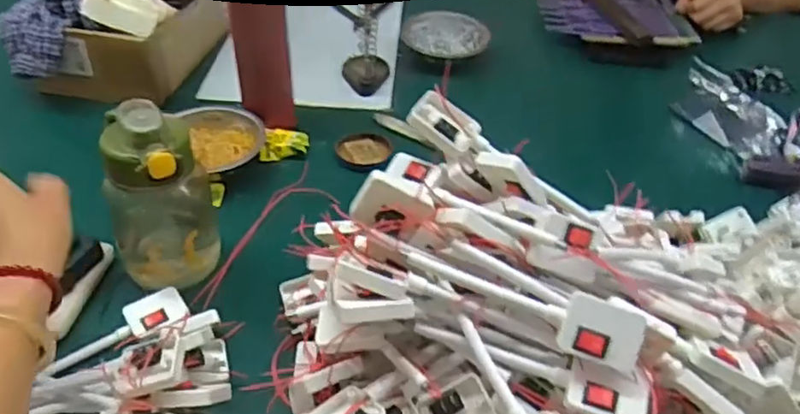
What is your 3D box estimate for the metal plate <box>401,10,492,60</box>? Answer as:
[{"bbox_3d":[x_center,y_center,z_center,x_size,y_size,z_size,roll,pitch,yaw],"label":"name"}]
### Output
[{"bbox_3d":[0.068,-0.253,0.957,0.126,0.015,0.100,2,59,7],"label":"metal plate"}]

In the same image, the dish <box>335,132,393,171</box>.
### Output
[{"bbox_3d":[-0.042,-0.067,0.777,0.065,0.016,0.054,-5,37,-7],"label":"dish"}]

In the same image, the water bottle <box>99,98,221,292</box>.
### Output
[{"bbox_3d":[-0.210,-0.002,0.568,0.088,0.176,0.072,-15,40,-19],"label":"water bottle"}]

